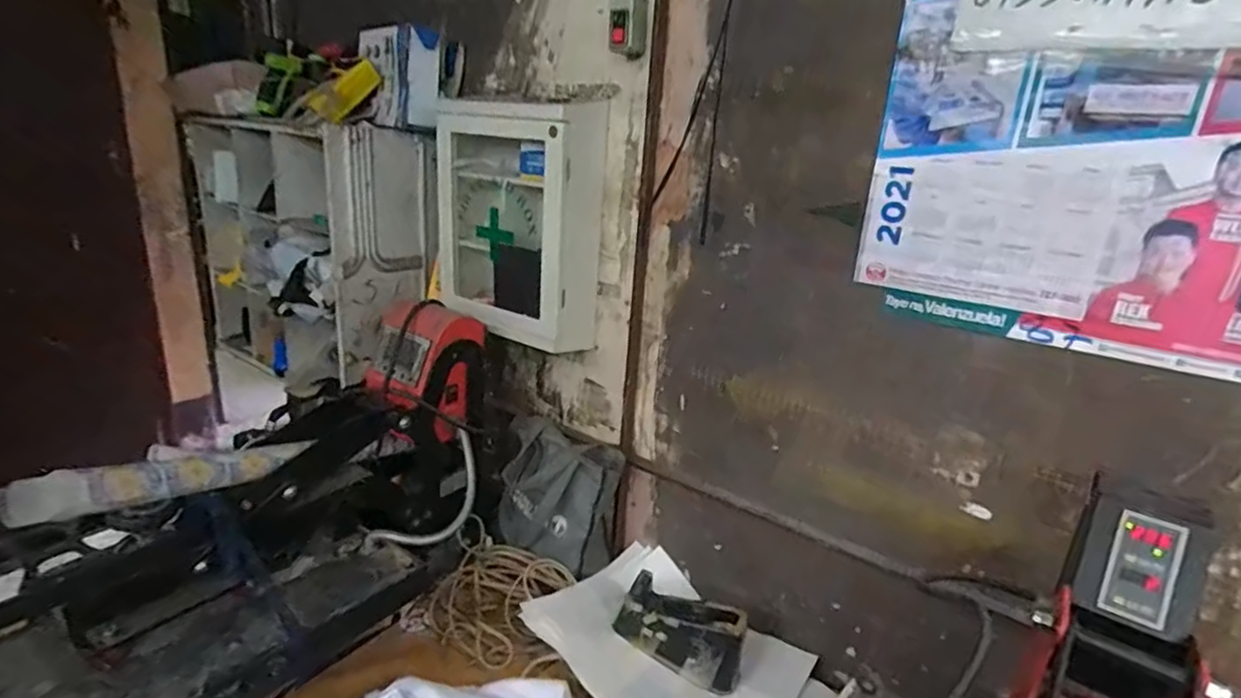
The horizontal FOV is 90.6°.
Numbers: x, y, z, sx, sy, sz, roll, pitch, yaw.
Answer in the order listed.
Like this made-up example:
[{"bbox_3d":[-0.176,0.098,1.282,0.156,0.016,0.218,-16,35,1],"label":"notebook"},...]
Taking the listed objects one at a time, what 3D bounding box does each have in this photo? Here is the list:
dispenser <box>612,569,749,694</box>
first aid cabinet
[{"bbox_3d":[0.096,0.452,0.994,0.204,0.100,0.088,13,20,26],"label":"dispenser"},{"bbox_3d":[-0.191,-0.222,1.121,0.312,0.398,0.146,17,22,34],"label":"first aid cabinet"}]

